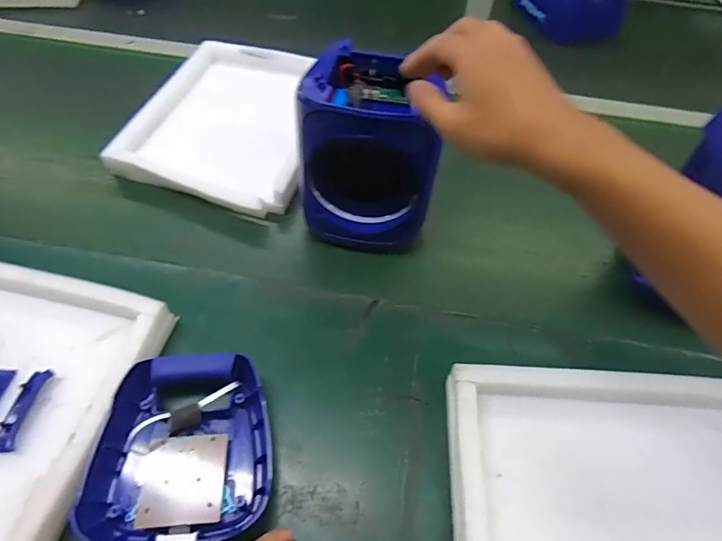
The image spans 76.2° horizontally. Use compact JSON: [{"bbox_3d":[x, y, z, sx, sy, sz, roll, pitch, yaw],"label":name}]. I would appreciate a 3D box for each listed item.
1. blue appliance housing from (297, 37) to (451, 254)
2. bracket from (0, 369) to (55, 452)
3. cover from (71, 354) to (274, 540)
[{"bbox_3d":[0.012,-0.151,0.605,0.162,0.213,0.137,5,51,2],"label":"blue appliance housing"},{"bbox_3d":[-0.344,0.140,0.467,0.021,0.008,0.084,3,51,0],"label":"bracket"},{"bbox_3d":[-0.172,0.170,0.458,0.167,0.045,0.187,-2,51,-4],"label":"cover"}]

